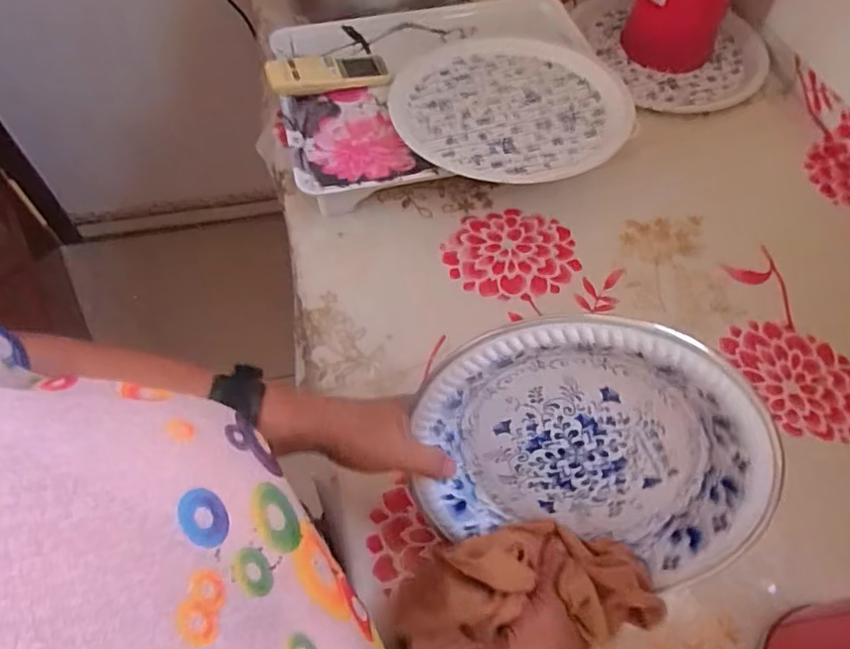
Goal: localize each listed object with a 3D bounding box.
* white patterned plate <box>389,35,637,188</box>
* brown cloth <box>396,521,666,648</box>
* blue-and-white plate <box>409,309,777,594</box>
[{"bbox_3d":[0.118,-0.276,0.750,0.305,0.026,0.276,-14,60,-10],"label":"white patterned plate"},{"bbox_3d":[0.071,0.188,0.430,0.180,0.049,0.087,-8,59,-4],"label":"brown cloth"},{"bbox_3d":[0.115,0.084,0.414,0.232,0.205,0.033,11,34,8],"label":"blue-and-white plate"}]

